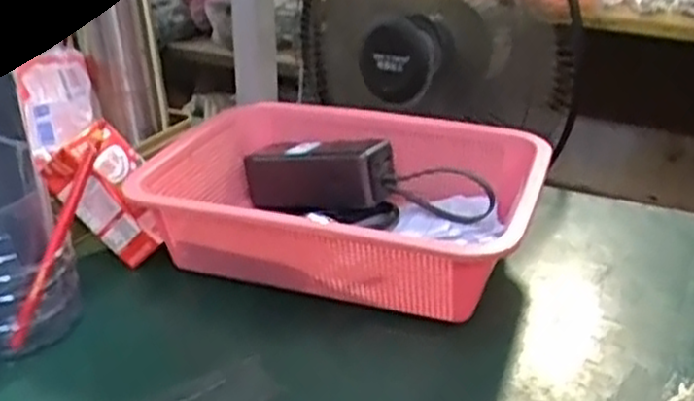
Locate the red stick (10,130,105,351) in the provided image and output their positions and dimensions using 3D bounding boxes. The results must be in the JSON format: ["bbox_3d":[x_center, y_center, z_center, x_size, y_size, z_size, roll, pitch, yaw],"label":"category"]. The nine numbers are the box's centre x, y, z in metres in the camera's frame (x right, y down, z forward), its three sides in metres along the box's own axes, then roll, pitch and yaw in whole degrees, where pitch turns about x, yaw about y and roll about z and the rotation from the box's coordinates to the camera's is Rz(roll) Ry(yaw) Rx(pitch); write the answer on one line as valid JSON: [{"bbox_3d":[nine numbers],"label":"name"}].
[{"bbox_3d":[-0.201,0.026,0.532,0.013,0.155,0.011,15,-9,28],"label":"red stick"}]

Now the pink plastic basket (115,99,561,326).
[{"bbox_3d":[0.003,0.000,0.627,0.292,0.085,0.214,10,28,18],"label":"pink plastic basket"}]

